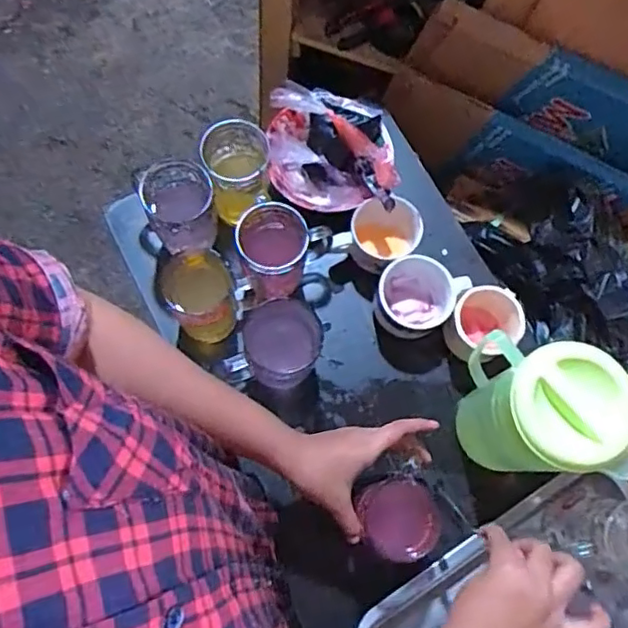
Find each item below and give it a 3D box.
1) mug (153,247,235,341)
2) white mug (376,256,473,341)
[{"bbox_3d":[-0.132,-0.018,0.668,0.084,0.117,0.083,1,74,-2],"label":"mug"},{"bbox_3d":[0.116,-0.015,0.714,0.089,0.072,0.090,1,74,-2],"label":"white mug"}]

